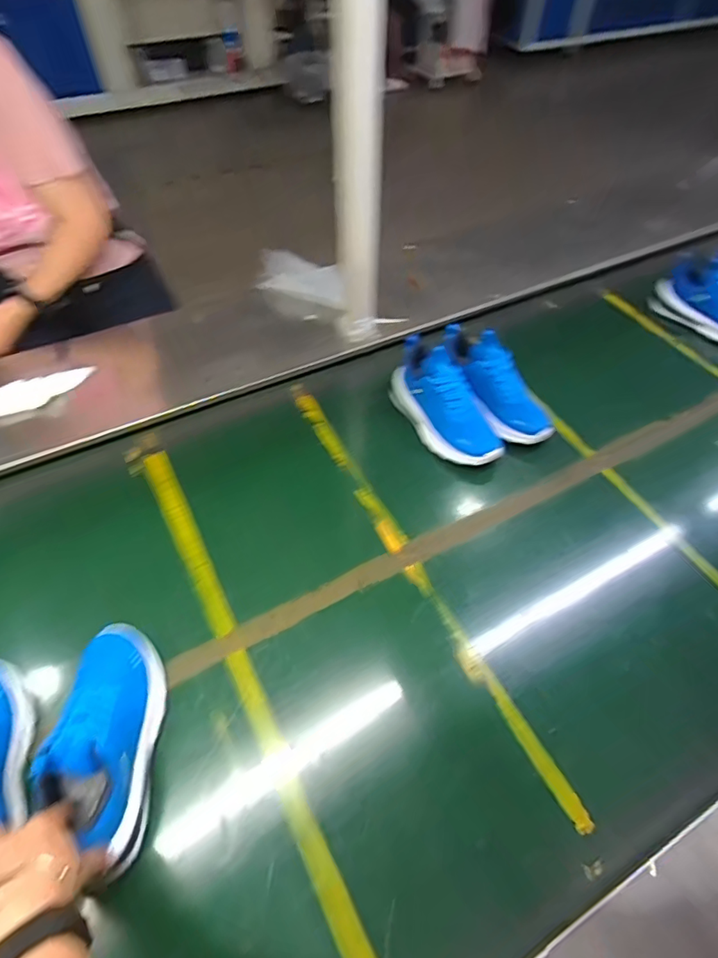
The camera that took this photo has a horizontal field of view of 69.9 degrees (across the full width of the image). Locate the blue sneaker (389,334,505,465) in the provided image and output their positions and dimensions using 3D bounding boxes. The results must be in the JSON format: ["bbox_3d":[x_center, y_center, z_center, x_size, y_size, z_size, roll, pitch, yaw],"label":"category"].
[{"bbox_3d":[0.134,-0.122,0.795,0.089,0.108,0.219,-24,56,-19],"label":"blue sneaker"}]

